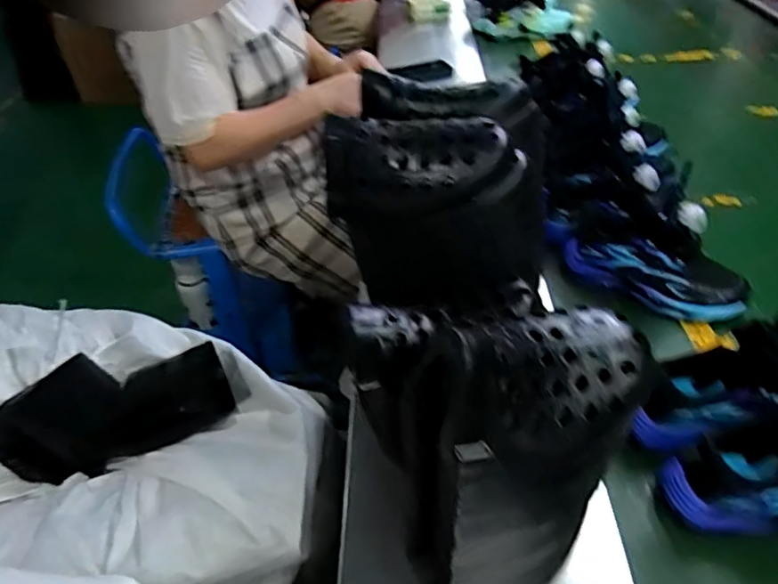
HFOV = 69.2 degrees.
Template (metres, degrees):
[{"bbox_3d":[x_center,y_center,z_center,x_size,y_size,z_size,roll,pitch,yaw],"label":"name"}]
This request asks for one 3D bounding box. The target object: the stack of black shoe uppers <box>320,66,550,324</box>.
[{"bbox_3d":[0.051,-0.089,0.514,0.172,0.158,0.132,5,43,11],"label":"stack of black shoe uppers"}]

